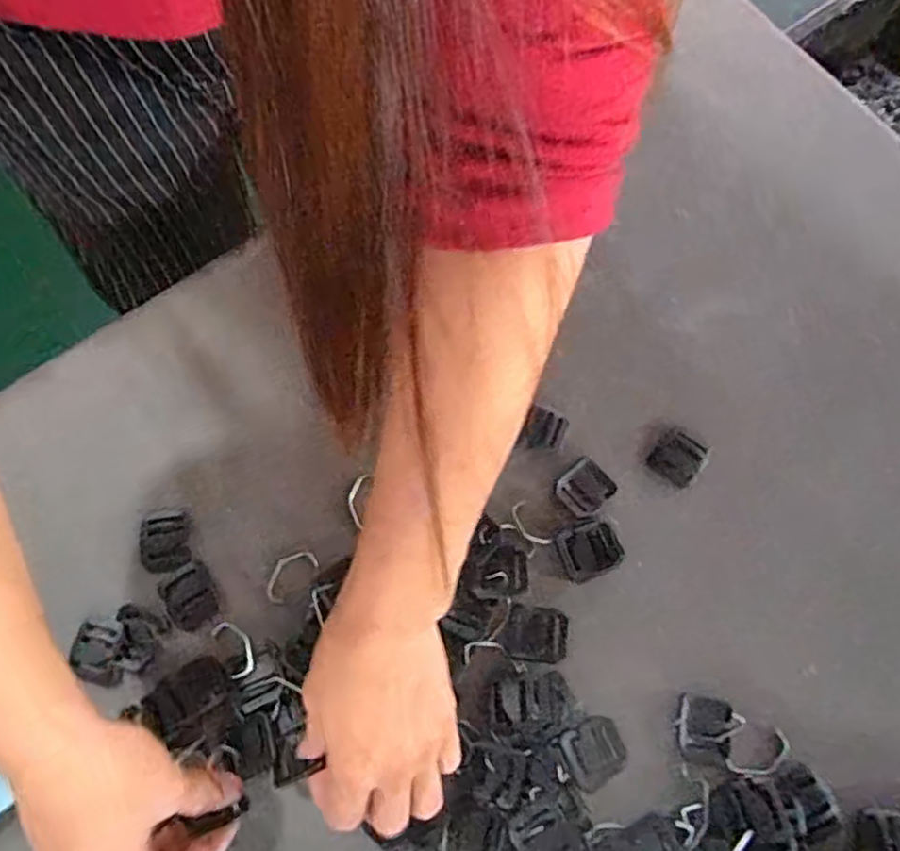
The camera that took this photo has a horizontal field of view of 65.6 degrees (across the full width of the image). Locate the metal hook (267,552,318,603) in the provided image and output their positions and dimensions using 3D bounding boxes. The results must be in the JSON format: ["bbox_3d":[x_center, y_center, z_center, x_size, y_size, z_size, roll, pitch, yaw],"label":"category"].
[{"bbox_3d":[-0.098,0.090,0.424,0.020,0.004,0.036,42,77,10],"label":"metal hook"}]

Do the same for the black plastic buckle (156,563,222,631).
[{"bbox_3d":[-0.156,0.103,0.419,0.029,0.004,0.037,-25,76,-8],"label":"black plastic buckle"}]

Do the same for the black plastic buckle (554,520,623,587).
[{"bbox_3d":[0.084,0.075,0.422,0.038,0.004,0.033,-19,76,-7],"label":"black plastic buckle"}]

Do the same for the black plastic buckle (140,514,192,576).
[{"bbox_3d":[-0.175,0.073,0.428,0.028,0.004,0.035,-11,75,-4],"label":"black plastic buckle"}]

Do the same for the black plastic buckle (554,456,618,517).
[{"bbox_3d":[0.084,0.039,0.434,0.031,0.004,0.030,-43,80,-12],"label":"black plastic buckle"}]

